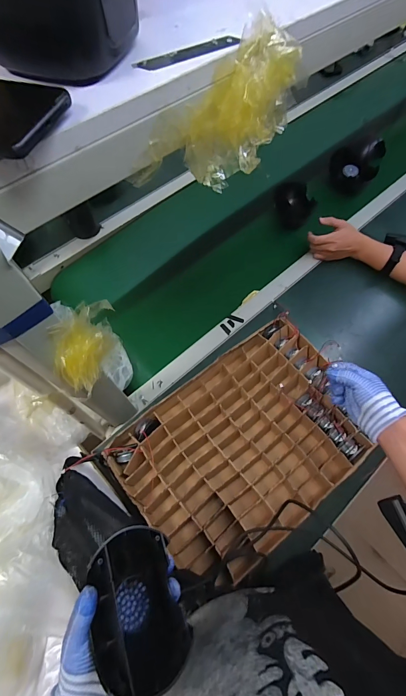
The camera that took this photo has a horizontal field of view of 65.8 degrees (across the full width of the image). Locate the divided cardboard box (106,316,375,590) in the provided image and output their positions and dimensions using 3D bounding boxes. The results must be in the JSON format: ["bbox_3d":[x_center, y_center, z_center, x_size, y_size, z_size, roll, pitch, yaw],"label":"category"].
[{"bbox_3d":[0.088,0.178,0.611,0.457,0.061,0.315,-36,71,-15],"label":"divided cardboard box"}]

